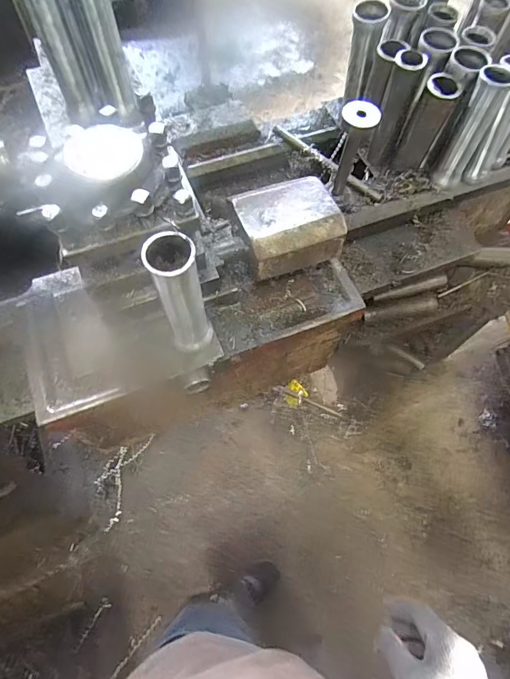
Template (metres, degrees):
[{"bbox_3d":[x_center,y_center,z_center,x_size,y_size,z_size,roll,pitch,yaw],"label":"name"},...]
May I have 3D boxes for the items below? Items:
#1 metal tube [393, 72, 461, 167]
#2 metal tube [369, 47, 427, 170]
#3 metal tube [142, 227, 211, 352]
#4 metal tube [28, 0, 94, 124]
[{"bbox_3d":[0.286,-0.359,0.674,0.060,0.143,0.051,30,69,13],"label":"metal tube"},{"bbox_3d":[0.232,-0.376,0.674,0.046,0.178,0.044,14,67,7],"label":"metal tube"},{"bbox_3d":[-0.084,-0.049,0.472,0.047,0.183,0.054,-16,66,-6],"label":"metal tube"},{"bbox_3d":[-0.289,-0.434,0.605,0.050,0.186,0.060,-16,66,-6],"label":"metal tube"}]

